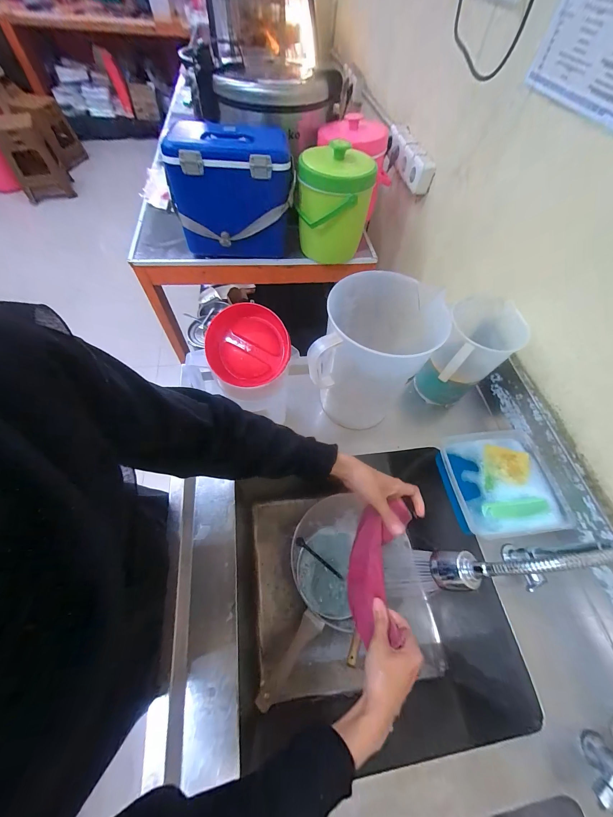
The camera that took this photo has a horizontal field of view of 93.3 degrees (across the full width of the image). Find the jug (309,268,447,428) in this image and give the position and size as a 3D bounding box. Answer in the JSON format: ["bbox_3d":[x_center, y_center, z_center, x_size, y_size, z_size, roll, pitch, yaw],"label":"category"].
[{"bbox_3d":[0.120,-0.088,0.584,0.206,0.272,0.218,26,62,11],"label":"jug"}]

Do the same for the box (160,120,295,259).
[{"bbox_3d":[-0.211,-0.637,0.871,0.332,0.287,0.237,4,60,-1],"label":"box"}]

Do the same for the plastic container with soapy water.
[{"bbox_3d":[0.379,0.147,0.581,0.191,0.050,0.201,-6,61,-7],"label":"plastic container with soapy water"}]

